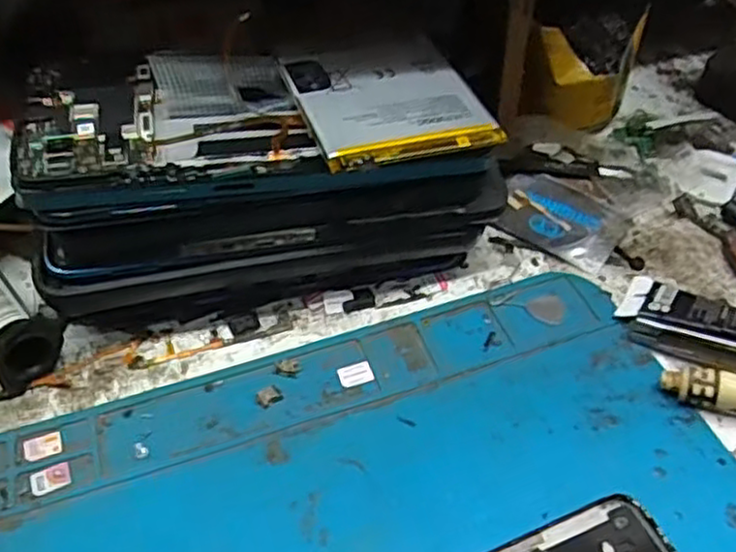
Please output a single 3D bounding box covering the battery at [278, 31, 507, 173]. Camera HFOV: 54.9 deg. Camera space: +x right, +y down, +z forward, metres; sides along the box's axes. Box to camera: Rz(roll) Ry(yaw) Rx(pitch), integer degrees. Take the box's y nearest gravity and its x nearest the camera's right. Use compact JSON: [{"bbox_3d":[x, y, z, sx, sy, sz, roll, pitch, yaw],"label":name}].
[{"bbox_3d":[0.006,-0.066,0.255,0.063,0.009,0.070,-16,50,-13],"label":"battery"}]

